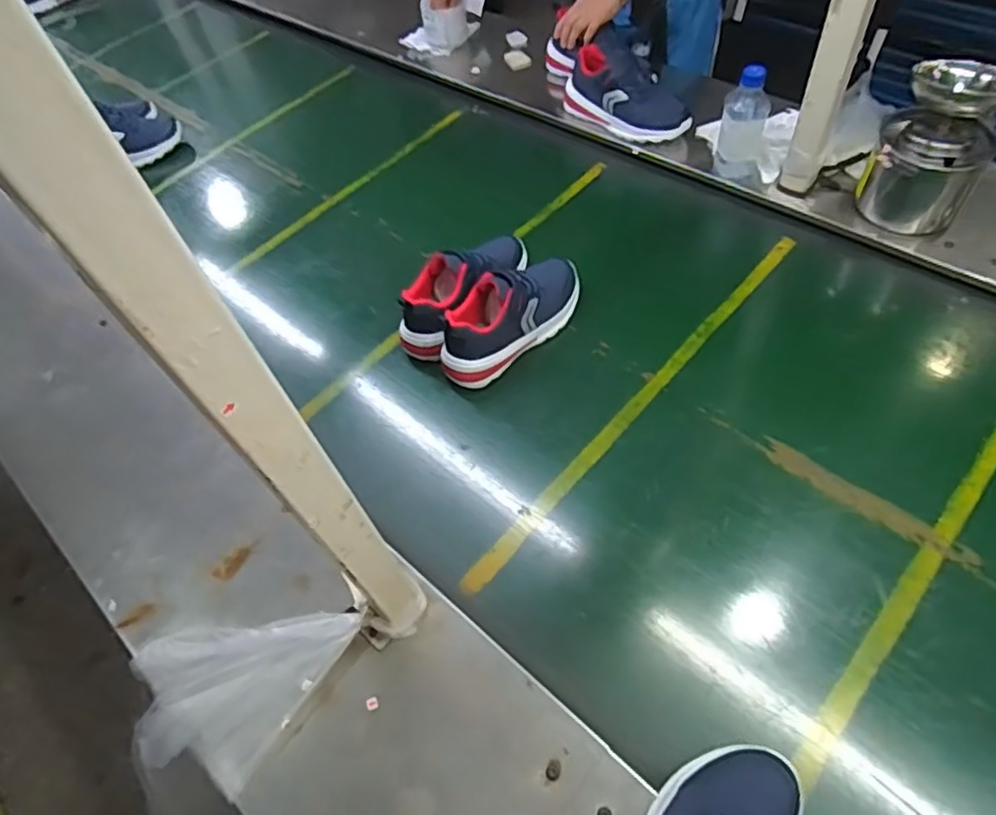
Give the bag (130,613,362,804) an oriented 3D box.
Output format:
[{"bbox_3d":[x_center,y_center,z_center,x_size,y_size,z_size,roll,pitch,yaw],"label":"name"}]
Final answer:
[{"bbox_3d":[-0.264,0.297,0.640,0.244,0.056,0.155,-5,55,5],"label":"bag"}]

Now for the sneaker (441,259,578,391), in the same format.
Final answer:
[{"bbox_3d":[0.022,-0.136,0.890,0.088,0.116,0.248,36,67,28],"label":"sneaker"}]

